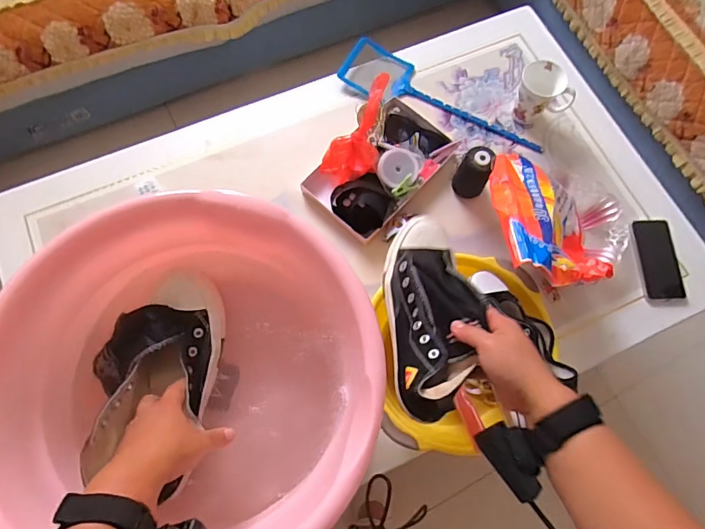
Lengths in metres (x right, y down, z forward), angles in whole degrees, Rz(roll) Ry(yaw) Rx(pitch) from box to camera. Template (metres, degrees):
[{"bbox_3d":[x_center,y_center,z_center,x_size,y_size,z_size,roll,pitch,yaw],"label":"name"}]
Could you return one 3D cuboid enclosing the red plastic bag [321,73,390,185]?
[{"bbox_3d":[0.022,-0.258,0.880,0.090,0.070,0.217,29,112,10],"label":"red plastic bag"}]

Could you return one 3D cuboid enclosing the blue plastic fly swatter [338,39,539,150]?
[{"bbox_3d":[0.194,-0.359,0.979,0.470,0.029,0.129,27,73,8],"label":"blue plastic fly swatter"}]

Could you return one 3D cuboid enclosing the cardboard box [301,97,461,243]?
[{"bbox_3d":[0.065,-0.196,0.919,0.192,0.059,0.299,40,75,11],"label":"cardboard box"}]

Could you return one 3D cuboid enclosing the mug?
[{"bbox_3d":[0.394,-0.346,0.942,0.118,0.103,0.083,30,74,9],"label":"mug"}]

